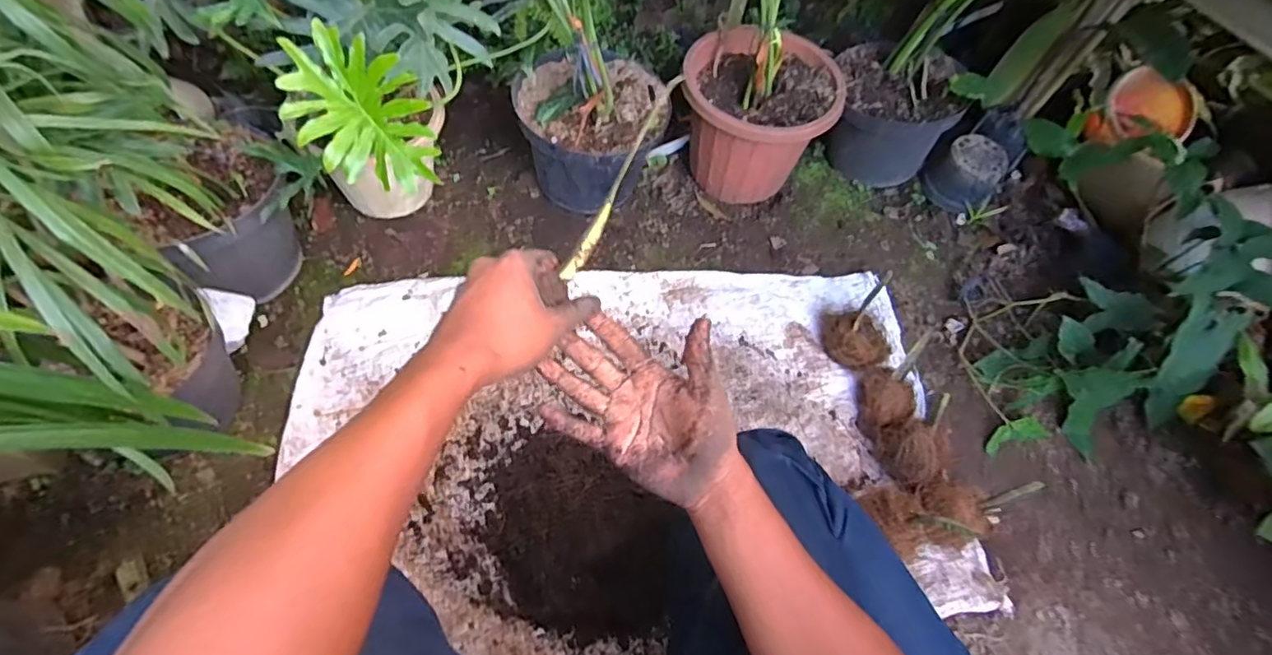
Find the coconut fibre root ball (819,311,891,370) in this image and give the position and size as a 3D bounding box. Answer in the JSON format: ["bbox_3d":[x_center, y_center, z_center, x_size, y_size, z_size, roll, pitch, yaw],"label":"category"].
[{"bbox_3d":[0.375,0.008,0.974,0.114,0.070,0.106,2,56,-3],"label":"coconut fibre root ball"}]

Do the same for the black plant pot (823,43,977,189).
[{"bbox_3d":[0.525,-0.441,1.218,0.233,0.218,0.254,2,56,-3],"label":"black plant pot"}]

